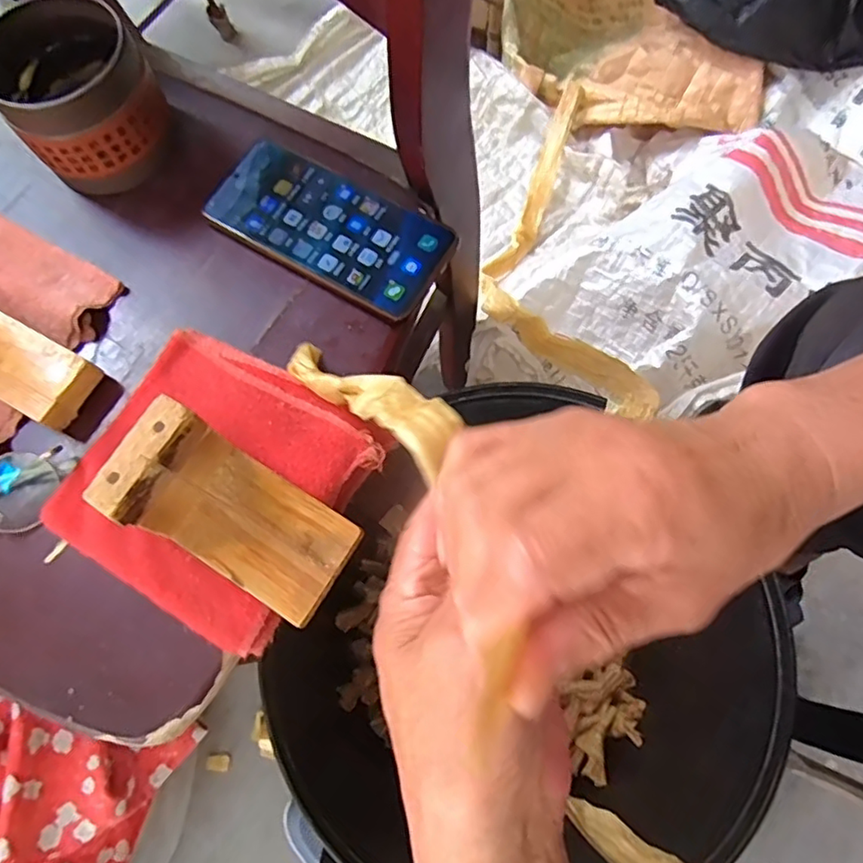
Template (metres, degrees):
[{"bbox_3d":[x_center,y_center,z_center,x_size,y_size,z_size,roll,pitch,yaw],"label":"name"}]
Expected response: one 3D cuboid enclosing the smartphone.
[{"bbox_3d":[-0.068,-0.138,0.401,0.159,0.008,0.077,29,77,10],"label":"smartphone"}]

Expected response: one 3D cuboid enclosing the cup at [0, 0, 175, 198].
[{"bbox_3d":[-0.234,-0.224,0.399,0.094,0.076,0.102,-1,74,2],"label":"cup"}]

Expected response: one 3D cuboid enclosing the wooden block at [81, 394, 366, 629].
[{"bbox_3d":[-0.099,0.043,0.301,0.108,0.070,0.061,32,77,11],"label":"wooden block"}]

